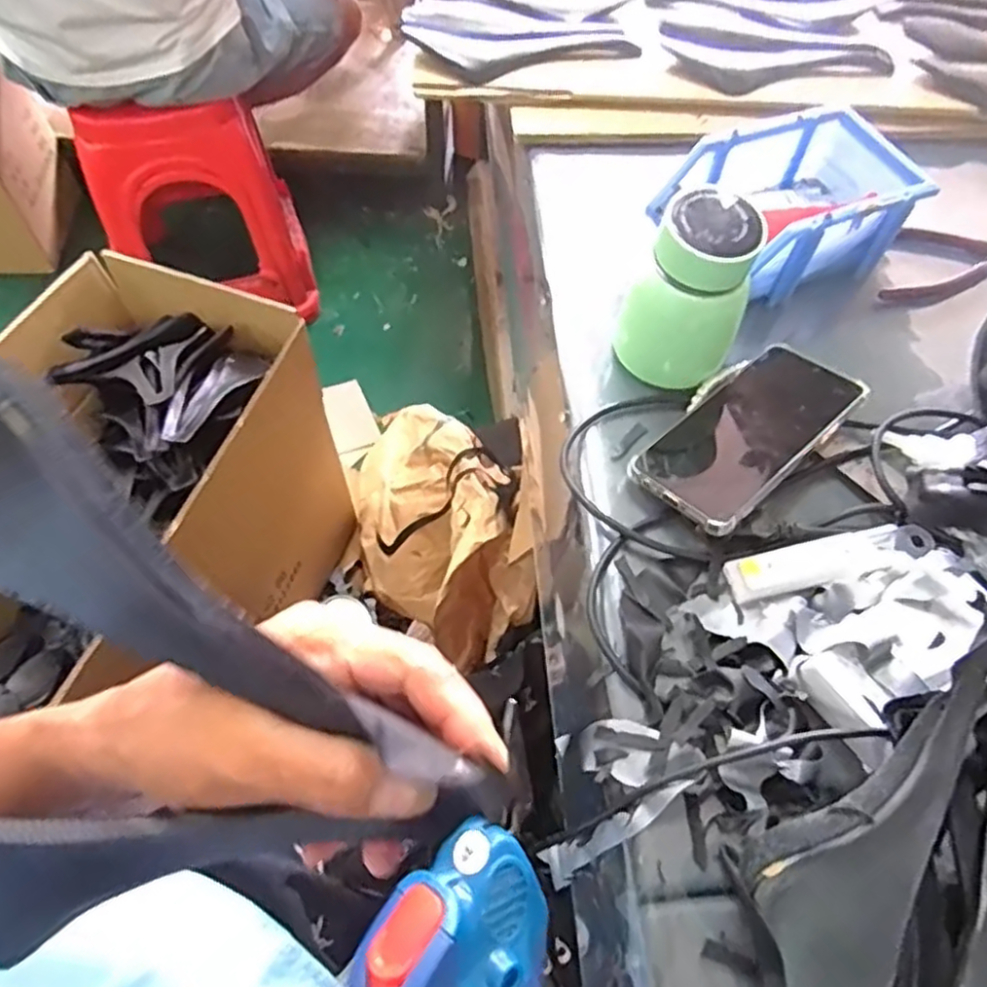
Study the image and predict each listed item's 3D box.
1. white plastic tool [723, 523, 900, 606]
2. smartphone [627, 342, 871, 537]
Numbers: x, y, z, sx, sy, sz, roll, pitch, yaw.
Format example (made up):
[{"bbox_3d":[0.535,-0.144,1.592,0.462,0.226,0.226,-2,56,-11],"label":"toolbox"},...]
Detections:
[{"bbox_3d":[0.194,0.043,0.420,0.102,0.018,0.027,-10,61,-8],"label":"white plastic tool"},{"bbox_3d":[0.168,-0.041,0.458,0.159,0.013,0.075,-39,62,-20],"label":"smartphone"}]

